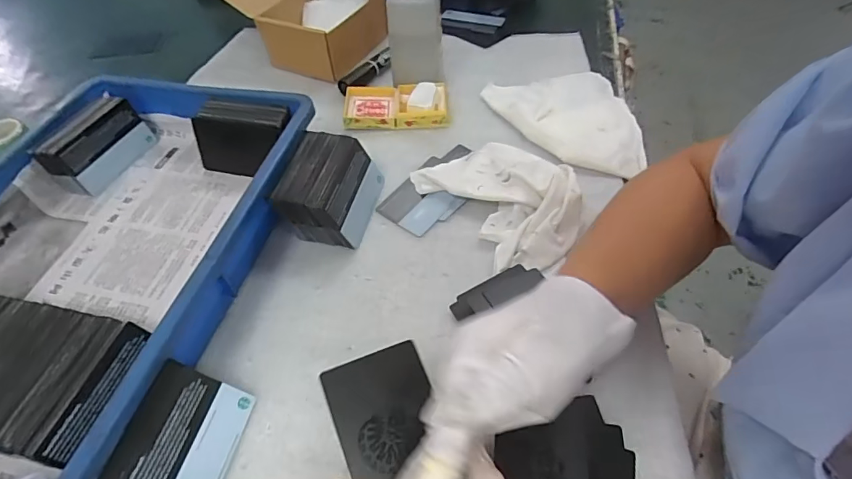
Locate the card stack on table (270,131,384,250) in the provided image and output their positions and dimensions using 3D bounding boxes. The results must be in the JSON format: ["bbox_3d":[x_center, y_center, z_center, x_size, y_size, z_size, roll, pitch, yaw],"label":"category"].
[{"bbox_3d":[-0.082,-0.043,0.406,0.066,0.055,0.087,4,52,8],"label":"card stack on table"}]

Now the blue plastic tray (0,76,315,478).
[{"bbox_3d":[-0.260,0.015,0.361,0.249,0.078,0.366,8,52,11],"label":"blue plastic tray"}]

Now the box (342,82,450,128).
[{"bbox_3d":[-0.033,-0.146,0.503,0.110,0.021,0.060,-5,51,1],"label":"box"}]

